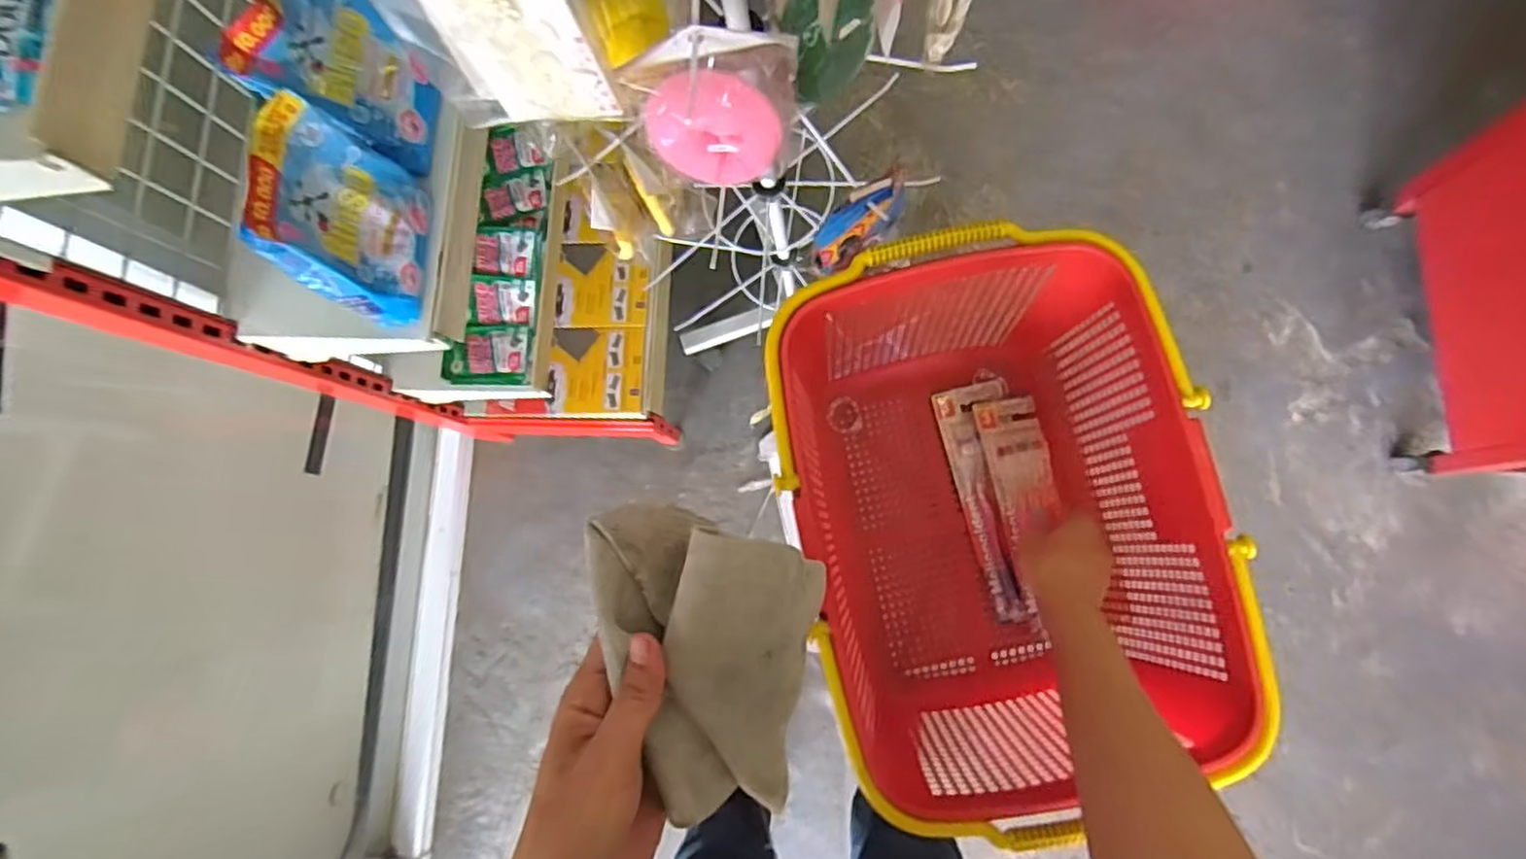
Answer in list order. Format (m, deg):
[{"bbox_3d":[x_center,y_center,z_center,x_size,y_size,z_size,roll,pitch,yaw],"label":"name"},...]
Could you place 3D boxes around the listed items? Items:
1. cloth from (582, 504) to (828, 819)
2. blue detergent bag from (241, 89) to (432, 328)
[{"bbox_3d":[-0.034,0.107,0.326,0.107,0.031,0.128,11,82,6],"label":"cloth"},{"bbox_3d":[-0.370,-0.190,0.630,0.057,0.161,0.147,4,82,5],"label":"blue detergent bag"}]

